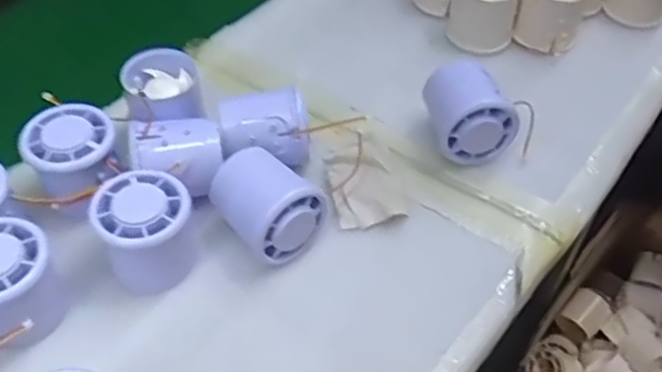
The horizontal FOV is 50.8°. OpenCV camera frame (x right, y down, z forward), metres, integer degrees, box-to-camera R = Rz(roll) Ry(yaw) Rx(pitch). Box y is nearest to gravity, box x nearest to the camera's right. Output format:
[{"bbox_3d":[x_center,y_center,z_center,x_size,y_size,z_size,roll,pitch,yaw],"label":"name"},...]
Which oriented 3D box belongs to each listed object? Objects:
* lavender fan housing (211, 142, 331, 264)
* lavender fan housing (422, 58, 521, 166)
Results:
[{"bbox_3d":[-0.043,0.016,0.443,0.065,0.056,0.047,35,57,24],"label":"lavender fan housing"},{"bbox_3d":[0.099,-0.056,0.503,0.047,0.051,0.072,-8,51,-9],"label":"lavender fan housing"}]

